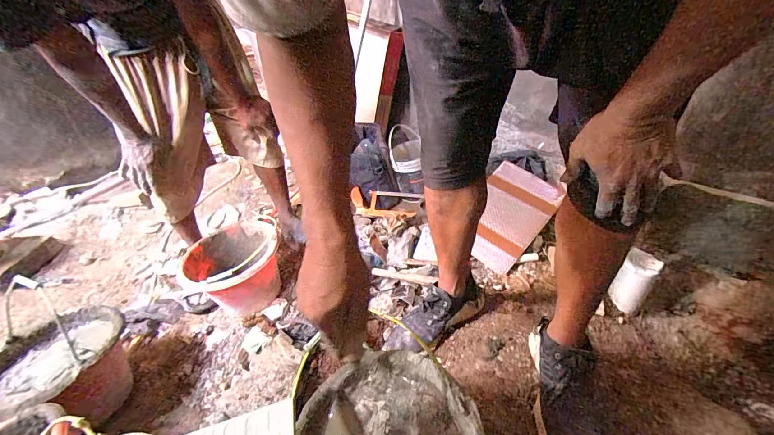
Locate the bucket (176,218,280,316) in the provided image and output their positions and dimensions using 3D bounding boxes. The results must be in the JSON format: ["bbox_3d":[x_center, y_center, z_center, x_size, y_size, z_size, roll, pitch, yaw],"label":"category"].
[{"bbox_3d":[-0.457,0.140,1.100,0.245,0.192,0.278,-34,44,-31],"label":"bucket"}]

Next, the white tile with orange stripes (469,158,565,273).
[{"bbox_3d":[0.400,-0.009,1.213,0.233,0.032,0.383,35,69,19],"label":"white tile with orange stripes"}]

